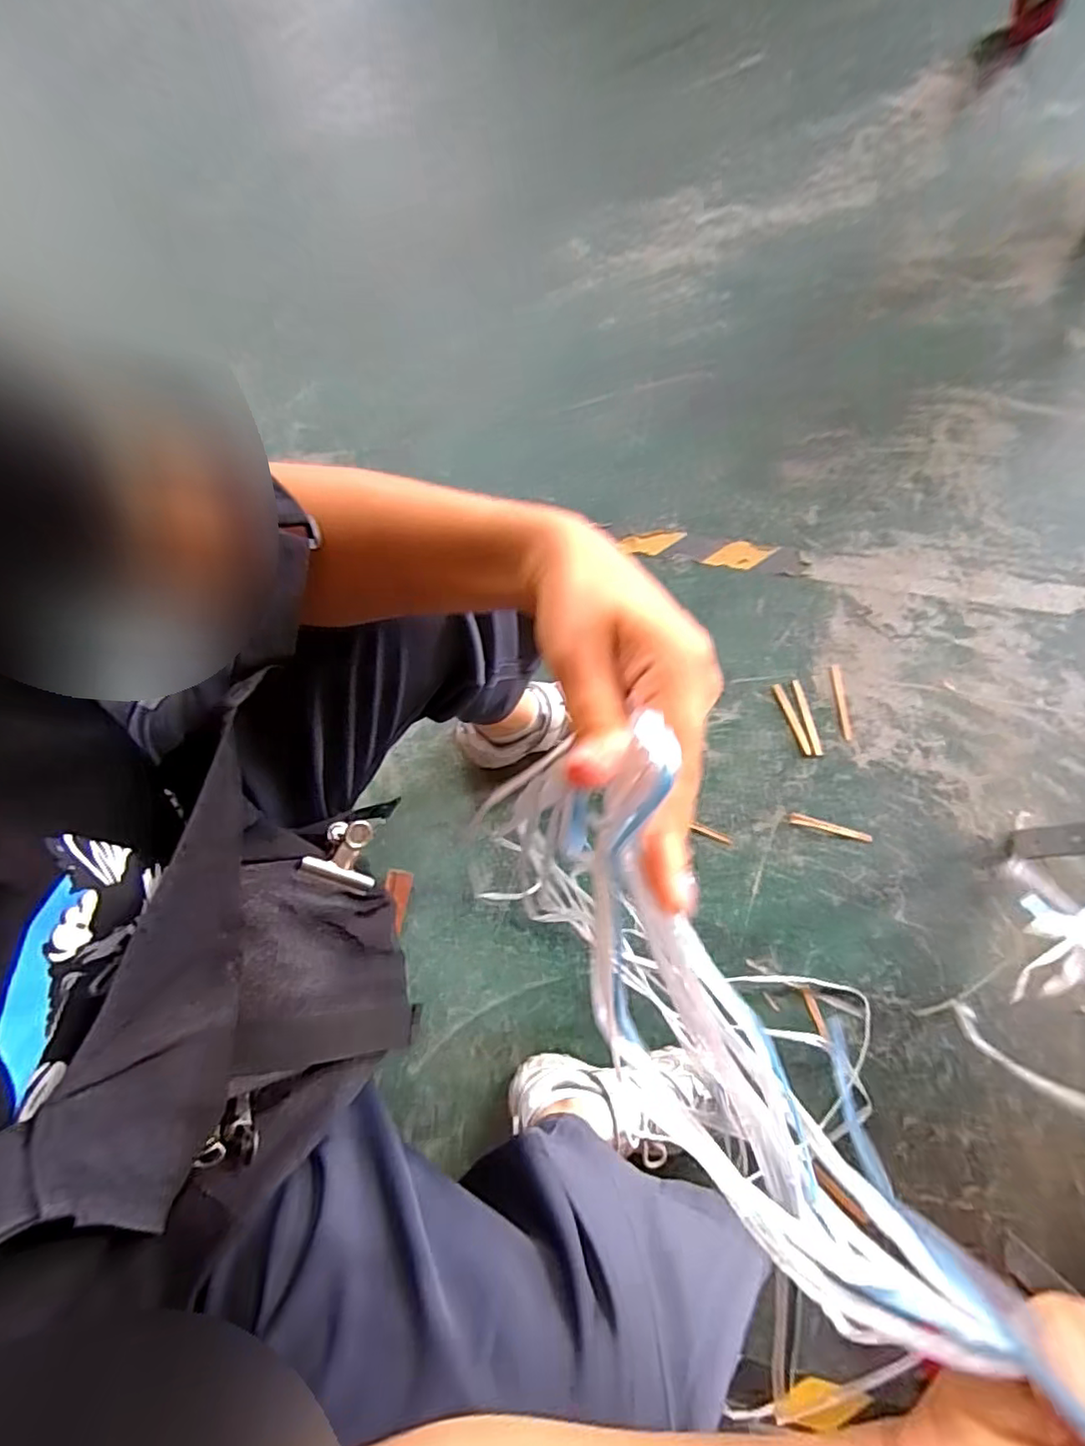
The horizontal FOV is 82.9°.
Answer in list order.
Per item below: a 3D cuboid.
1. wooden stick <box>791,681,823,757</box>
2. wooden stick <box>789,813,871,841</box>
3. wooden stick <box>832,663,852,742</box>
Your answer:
[{"bbox_3d":[0.371,-0.008,0.861,0.012,0.004,0.110,-11,76,-1],"label":"wooden stick"},{"bbox_3d":[0.387,0.141,0.824,0.104,0.005,0.014,15,77,5],"label":"wooden stick"},{"bbox_3d":[0.418,-0.030,0.856,0.012,0.004,0.109,-2,76,1],"label":"wooden stick"}]

